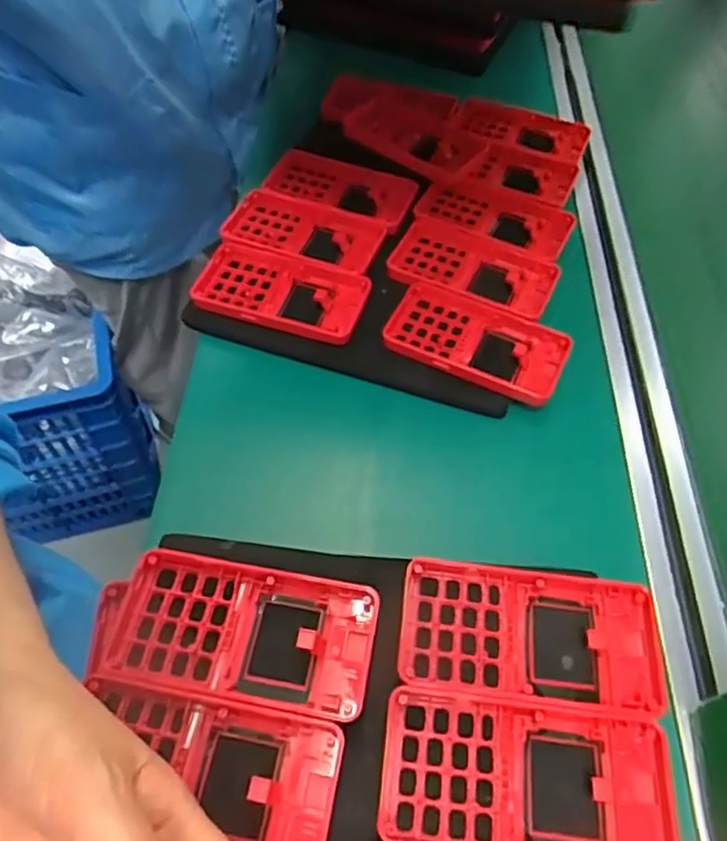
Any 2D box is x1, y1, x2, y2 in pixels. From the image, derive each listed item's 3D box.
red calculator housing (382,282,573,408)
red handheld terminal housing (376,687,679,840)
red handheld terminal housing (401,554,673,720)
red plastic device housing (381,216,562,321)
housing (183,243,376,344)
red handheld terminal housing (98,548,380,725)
[{"bbox_3d":[0.079,-0.057,0.443,0.122,0.011,0.067,25,59,13],"label":"red calculator housing"},{"bbox_3d":[0.070,0.154,0.268,0.123,0.012,0.061,7,57,2],"label":"red handheld terminal housing"},{"bbox_3d":[0.082,0.103,0.302,0.125,0.013,0.062,8,57,2],"label":"red handheld terminal housing"},{"bbox_3d":[0.085,-0.117,0.485,0.120,0.019,0.073,23,59,12],"label":"red plastic device housing"},{"bbox_3d":[-0.063,-0.097,0.460,0.124,0.011,0.067,17,58,8],"label":"housing"},{"bbox_3d":[-0.058,0.100,0.299,0.123,0.011,0.062,10,57,4],"label":"red handheld terminal housing"}]

